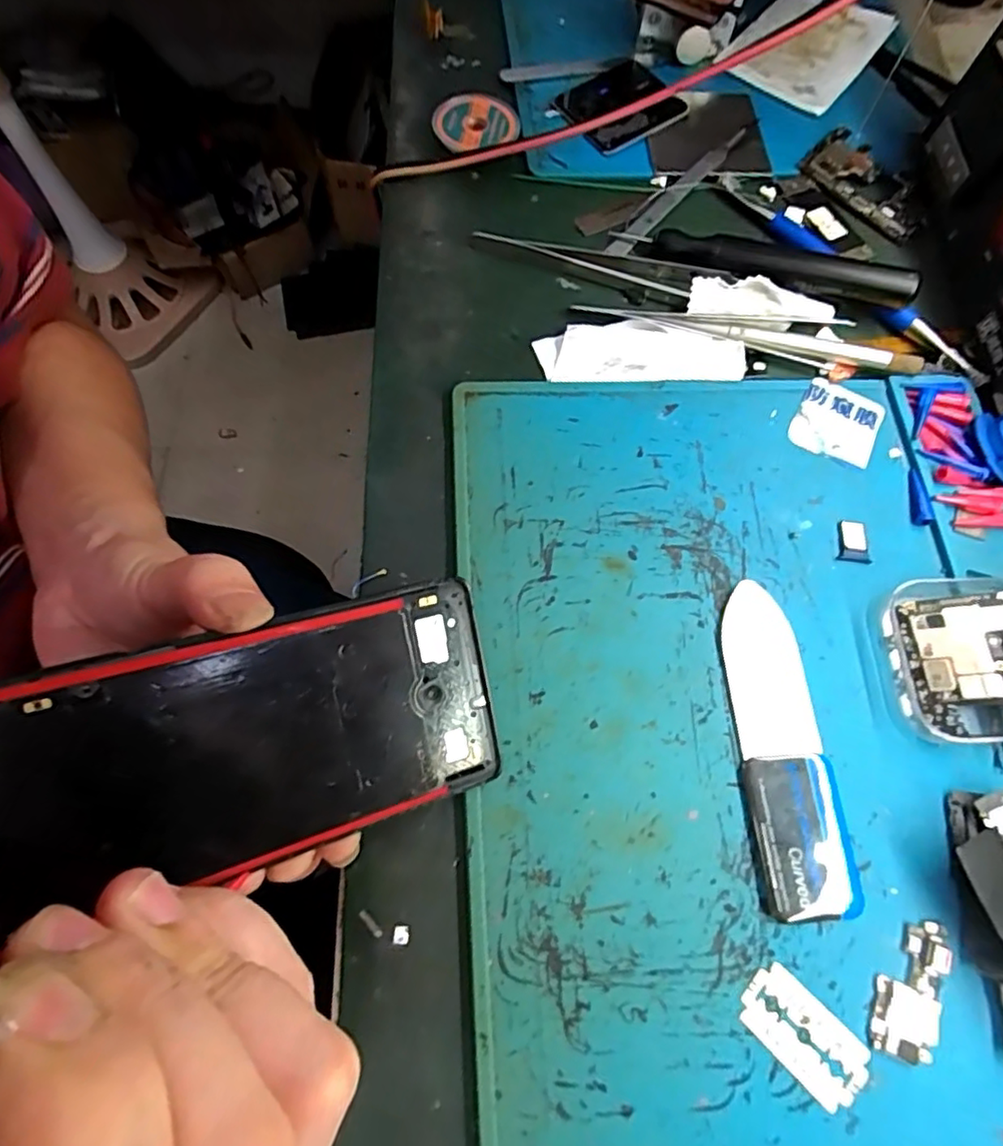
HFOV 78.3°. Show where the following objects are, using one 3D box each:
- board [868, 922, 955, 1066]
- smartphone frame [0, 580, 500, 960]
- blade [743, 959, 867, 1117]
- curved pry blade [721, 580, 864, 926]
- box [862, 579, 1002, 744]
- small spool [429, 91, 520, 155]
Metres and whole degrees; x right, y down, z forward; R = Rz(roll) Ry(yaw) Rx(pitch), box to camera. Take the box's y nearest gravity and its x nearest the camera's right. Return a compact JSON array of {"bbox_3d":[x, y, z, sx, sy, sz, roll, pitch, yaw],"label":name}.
[{"bbox_3d":[0.137,0.138,0.205,0.021,0.004,0.043,23,70,7],"label":"board"},{"bbox_3d":[-0.079,0.052,0.184,0.160,0.004,0.070,-12,96,-24],"label":"smartphone frame"},{"bbox_3d":[0.099,0.150,0.199,0.042,0.004,0.023,43,74,13],"label":"blade"},{"bbox_3d":[0.106,0.063,0.232,0.035,0.005,0.119,-3,69,-3],"label":"curved pry blade"},{"bbox_3d":[0.185,0.032,0.235,0.072,0.028,0.060,0,69,-2],"label":"box"},{"bbox_3d":[-0.013,-0.239,0.334,0.044,0.014,0.041,1,69,-2],"label":"small spool"}]

